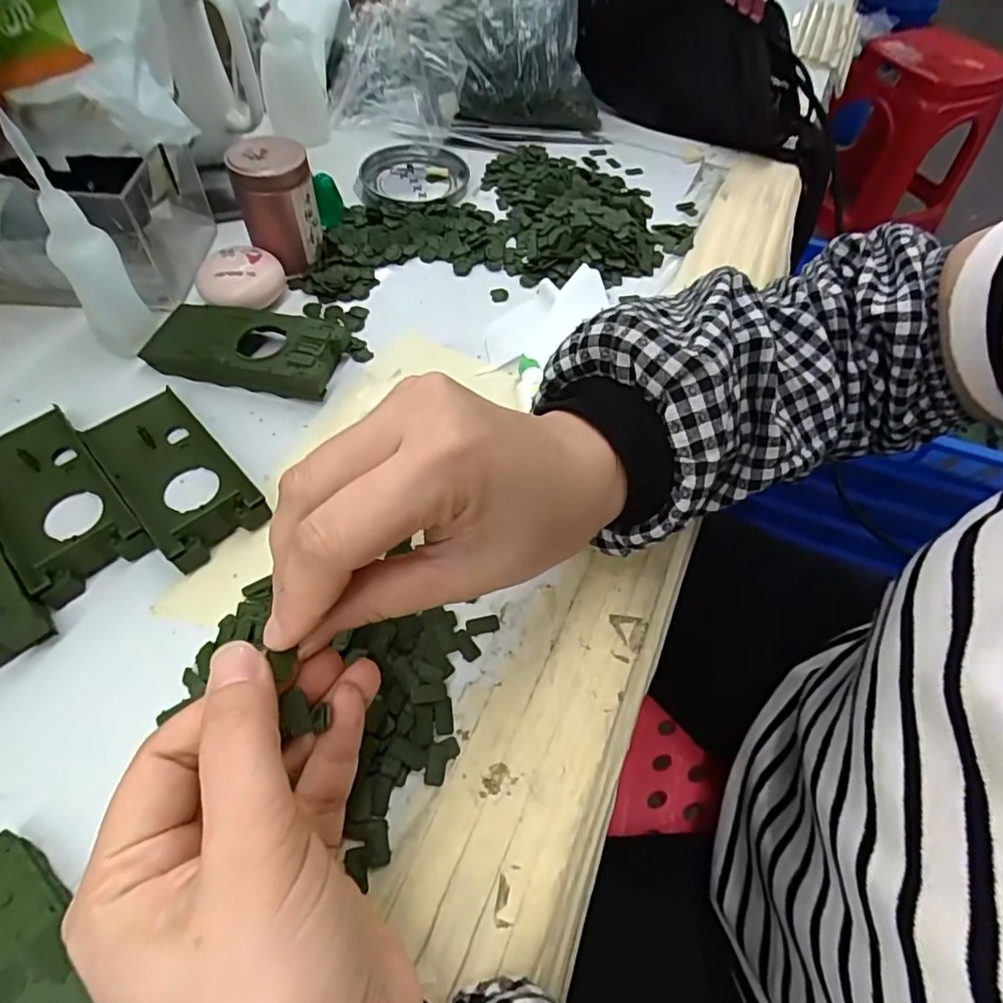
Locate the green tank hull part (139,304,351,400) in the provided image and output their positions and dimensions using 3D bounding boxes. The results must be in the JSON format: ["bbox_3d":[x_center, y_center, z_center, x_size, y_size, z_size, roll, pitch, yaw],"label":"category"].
[{"bbox_3d":[-0.138,-0.085,0.320,0.103,0.021,0.046,13,58,1],"label":"green tank hull part"}]

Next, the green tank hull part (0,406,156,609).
[{"bbox_3d":[-0.206,-0.002,0.265,0.049,0.018,0.099,-36,69,-25],"label":"green tank hull part"}]

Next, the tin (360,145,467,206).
[{"bbox_3d":[-0.066,-0.243,0.441,0.076,0.016,0.078,3,58,-5],"label":"tin"}]

